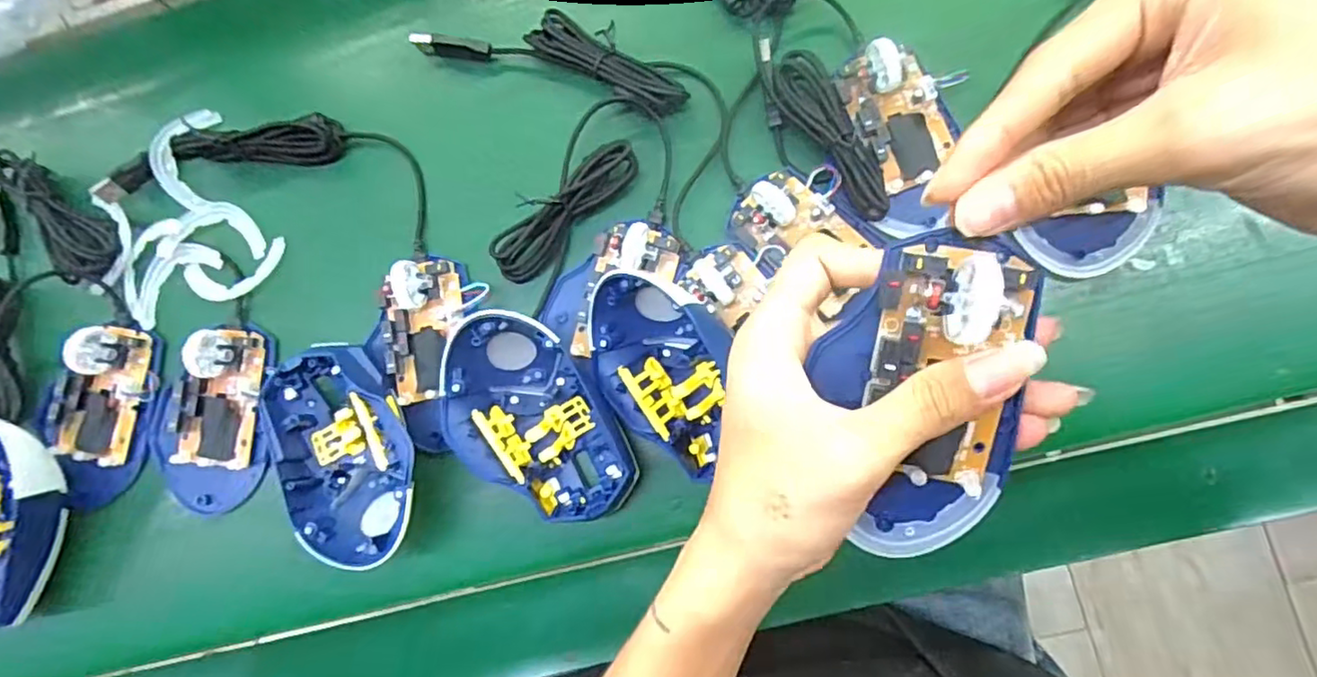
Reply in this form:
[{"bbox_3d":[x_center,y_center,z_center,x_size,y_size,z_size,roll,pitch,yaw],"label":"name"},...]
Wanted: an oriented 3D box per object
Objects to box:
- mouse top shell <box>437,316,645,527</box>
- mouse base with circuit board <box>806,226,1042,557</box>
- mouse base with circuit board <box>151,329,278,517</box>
[{"bbox_3d":[-0.065,0.045,0.325,0.077,0.040,0.117,-32,81,2],"label":"mouse top shell"},{"bbox_3d":[0.090,0.025,0.207,0.067,0.032,0.111,-3,107,8],"label":"mouse base with circuit board"},{"bbox_3d":[-0.266,0.047,0.357,0.070,0.025,0.108,7,84,7],"label":"mouse base with circuit board"}]

